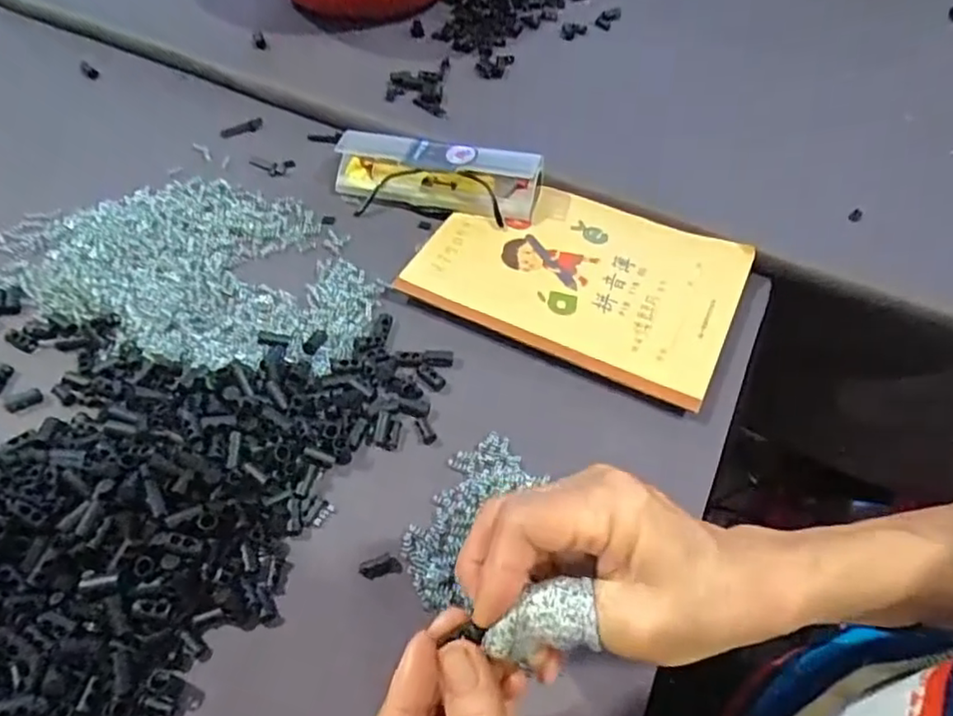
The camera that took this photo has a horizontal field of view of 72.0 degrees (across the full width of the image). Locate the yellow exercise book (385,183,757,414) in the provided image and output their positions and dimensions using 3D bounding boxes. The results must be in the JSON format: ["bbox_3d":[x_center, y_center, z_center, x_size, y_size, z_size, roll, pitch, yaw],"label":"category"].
[{"bbox_3d":[0.069,-0.059,0.446,0.204,0.011,0.142,22,56,15],"label":"yellow exercise book"}]

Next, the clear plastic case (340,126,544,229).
[{"bbox_3d":[-0.031,-0.138,0.480,0.152,0.034,0.043,14,55,9],"label":"clear plastic case"}]

